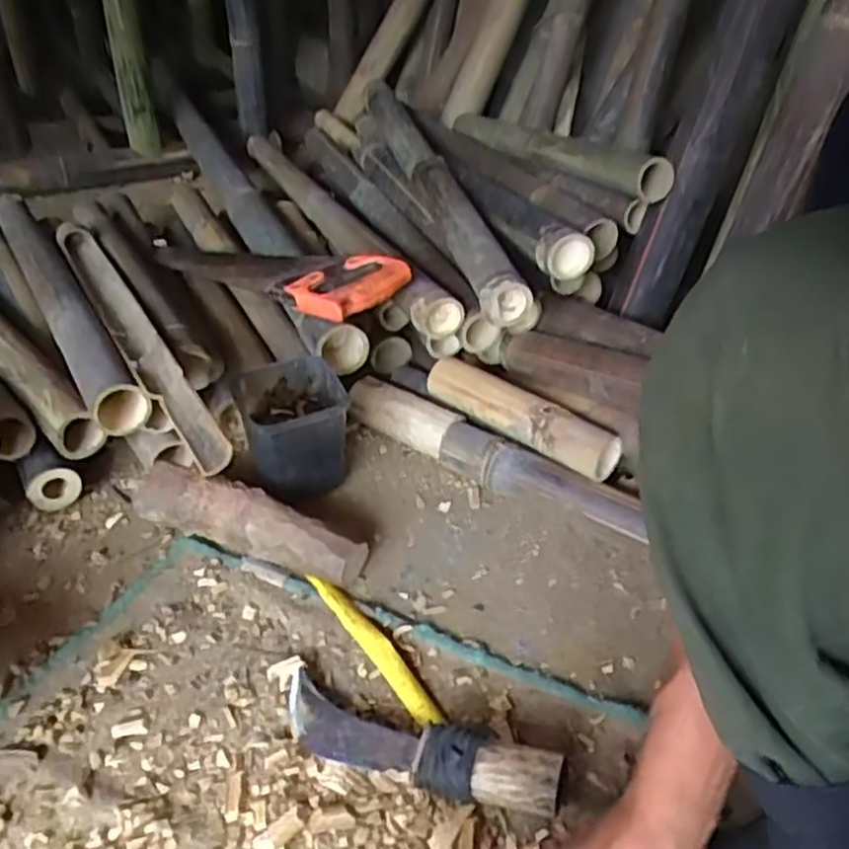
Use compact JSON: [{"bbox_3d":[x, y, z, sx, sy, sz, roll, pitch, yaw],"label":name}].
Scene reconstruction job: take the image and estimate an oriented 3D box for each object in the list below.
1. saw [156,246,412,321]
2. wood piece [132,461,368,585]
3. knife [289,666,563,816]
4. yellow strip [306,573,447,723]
[{"bbox_3d":[-0.215,-0.210,1.020,0.466,0.045,0.118,19,37,41],"label":"saw"},{"bbox_3d":[-0.180,0.101,0.791,0.257,0.064,0.061,14,37,15],"label":"wood piece"},{"bbox_3d":[-0.009,0.254,0.609,0.239,0.037,0.063,5,34,25],"label":"knife"},{"bbox_3d":[-0.046,0.202,0.701,0.022,0.012,0.201,-21,42,-30],"label":"yellow strip"}]

